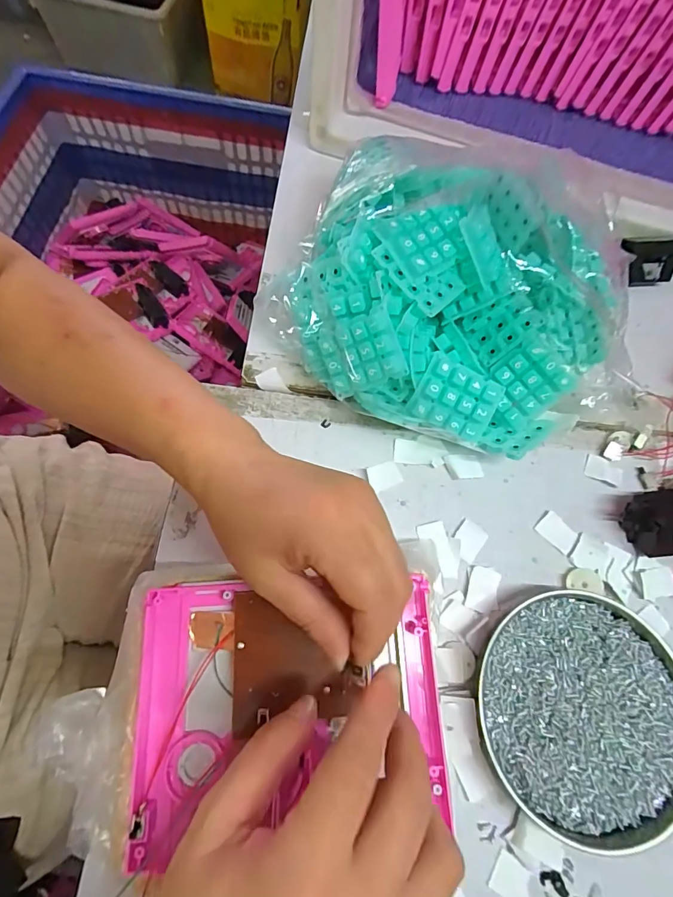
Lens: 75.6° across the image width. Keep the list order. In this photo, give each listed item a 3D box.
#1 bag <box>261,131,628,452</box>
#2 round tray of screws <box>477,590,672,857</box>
[{"bbox_3d":[0.095,-0.111,0.335,0.253,0.107,0.213,28,69,7],"label":"bag"},{"bbox_3d":[0.158,0.166,0.276,0.134,0.024,0.134,2,68,-4],"label":"round tray of screws"}]

